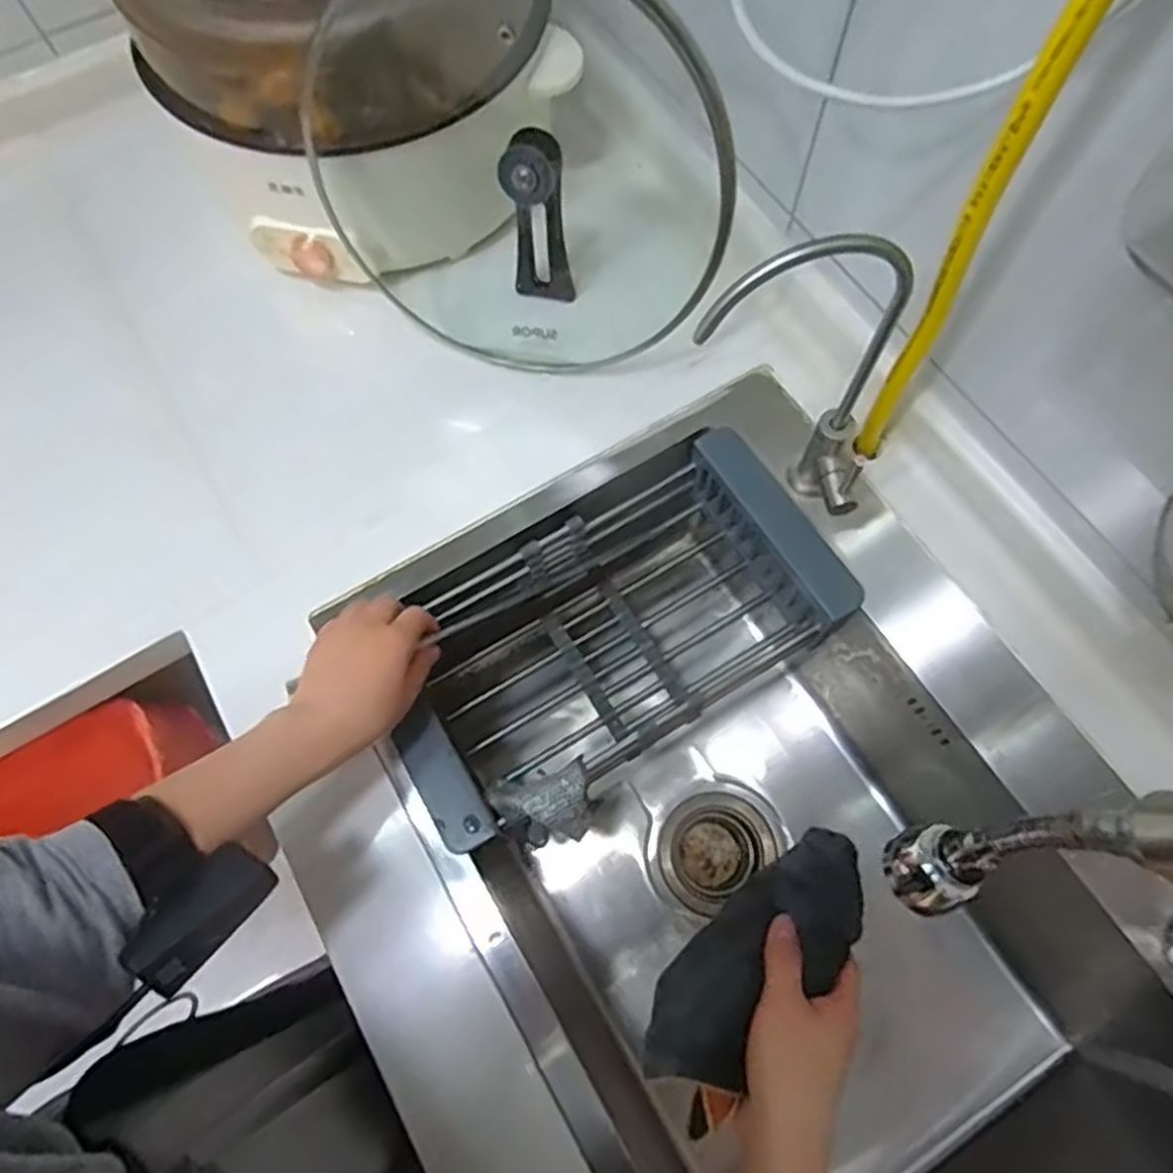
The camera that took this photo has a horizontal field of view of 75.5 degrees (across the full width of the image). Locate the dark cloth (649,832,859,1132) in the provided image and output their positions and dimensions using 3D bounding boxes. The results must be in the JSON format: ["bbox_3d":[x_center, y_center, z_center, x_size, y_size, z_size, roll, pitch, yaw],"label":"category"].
[{"bbox_3d":[0.106,0.228,0.458,0.175,0.052,0.068,-40,73,-21],"label":"dark cloth"}]

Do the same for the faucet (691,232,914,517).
[{"bbox_3d":[0.139,-0.106,0.499,0.127,0.264,0.067,-18,70,-5],"label":"faucet"}]

